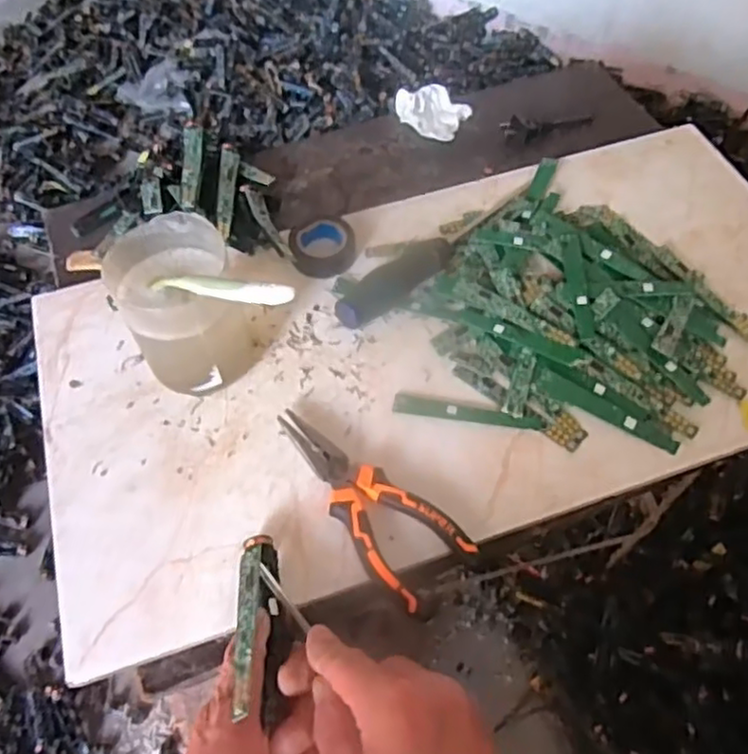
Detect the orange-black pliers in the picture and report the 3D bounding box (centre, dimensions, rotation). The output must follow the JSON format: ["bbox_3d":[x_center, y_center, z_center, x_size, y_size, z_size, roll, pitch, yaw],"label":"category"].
[{"bbox_3d":[-0.009,0.074,0.421,0.054,0.018,0.145,-39,64,-22],"label":"orange-black pliers"}]

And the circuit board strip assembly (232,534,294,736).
[{"bbox_3d":[-0.060,0.129,0.362,0.024,0.024,0.101,-6,45,-4],"label":"circuit board strip assembly"}]

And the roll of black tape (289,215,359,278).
[{"bbox_3d":[-0.039,-0.102,0.528,0.053,0.020,0.046,-6,57,-4],"label":"roll of black tape"}]

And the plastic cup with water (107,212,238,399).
[{"bbox_3d":[-0.121,-0.038,0.445,0.073,0.108,0.087,-28,61,-17],"label":"plastic cup with water"}]

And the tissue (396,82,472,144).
[{"bbox_3d":[0.055,-0.255,0.641,0.065,0.024,0.058,30,62,19],"label":"tissue"}]

